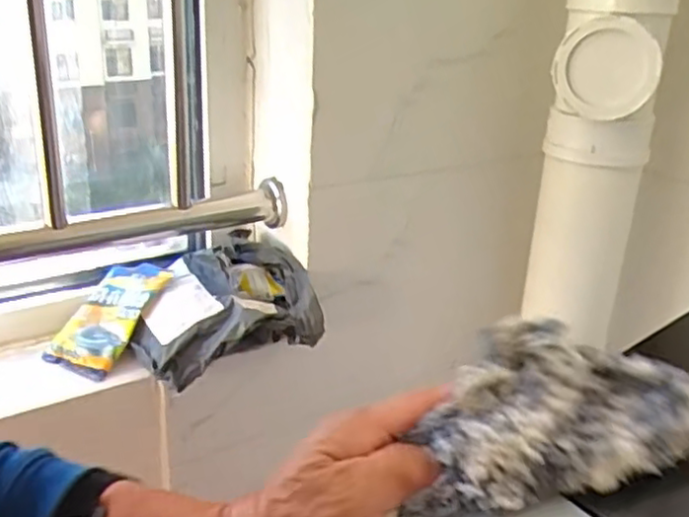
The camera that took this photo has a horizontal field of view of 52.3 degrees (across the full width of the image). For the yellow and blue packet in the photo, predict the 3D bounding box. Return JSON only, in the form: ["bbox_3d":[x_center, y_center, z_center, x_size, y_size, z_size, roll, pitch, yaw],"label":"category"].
[{"bbox_3d":[-0.261,0.062,0.785,0.079,0.019,0.147,15,54,23],"label":"yellow and blue packet"}]

